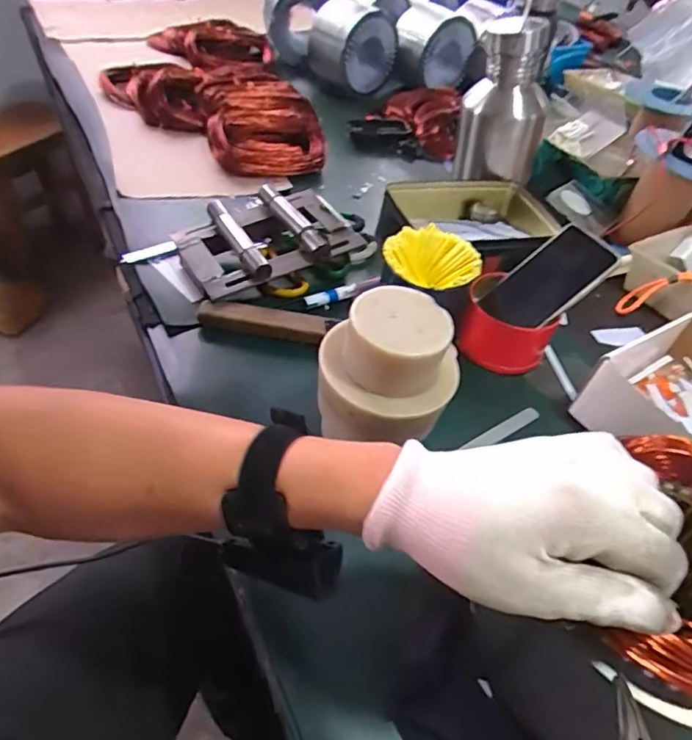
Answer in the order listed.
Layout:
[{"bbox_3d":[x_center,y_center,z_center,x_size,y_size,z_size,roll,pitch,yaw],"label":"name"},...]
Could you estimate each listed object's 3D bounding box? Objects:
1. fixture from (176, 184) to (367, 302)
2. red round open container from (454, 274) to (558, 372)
[{"bbox_3d":[-0.092,-0.154,0.650,0.200,0.057,0.141,-22,53,-26],"label":"fixture"},{"bbox_3d":[0.181,-0.050,0.610,0.102,0.058,0.091,24,48,15],"label":"red round open container"}]

